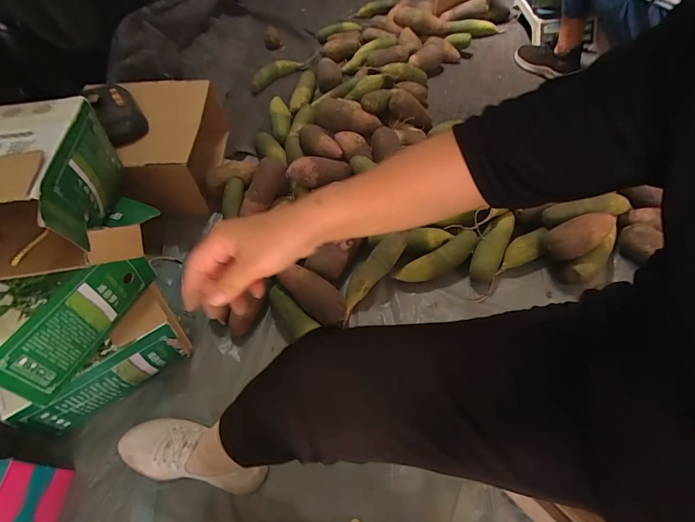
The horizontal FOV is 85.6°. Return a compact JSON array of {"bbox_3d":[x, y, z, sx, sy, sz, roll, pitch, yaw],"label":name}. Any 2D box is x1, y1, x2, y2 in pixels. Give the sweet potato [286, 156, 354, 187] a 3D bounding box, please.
[{"bbox_3d":[-0.071,-0.225,0.936,0.158,0.067,0.063,-7,55,-1],"label":"sweet potato"}]

